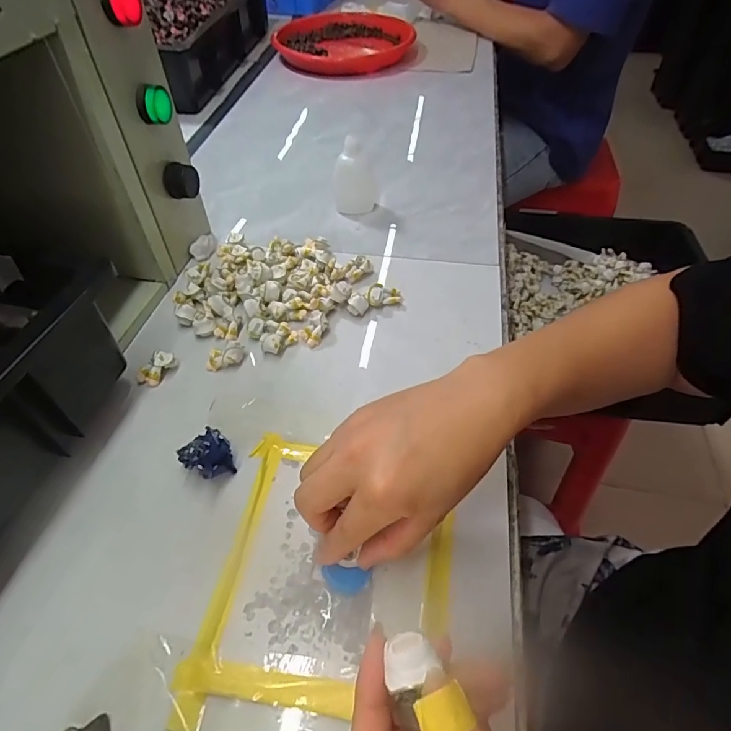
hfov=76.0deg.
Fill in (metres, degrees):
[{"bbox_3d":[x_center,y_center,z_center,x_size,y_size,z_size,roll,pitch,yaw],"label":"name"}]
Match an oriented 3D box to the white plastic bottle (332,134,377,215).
[{"bbox_3d":[-0.013,-0.207,0.508,0.047,0.071,0.035,2,50,2],"label":"white plastic bottle"}]

